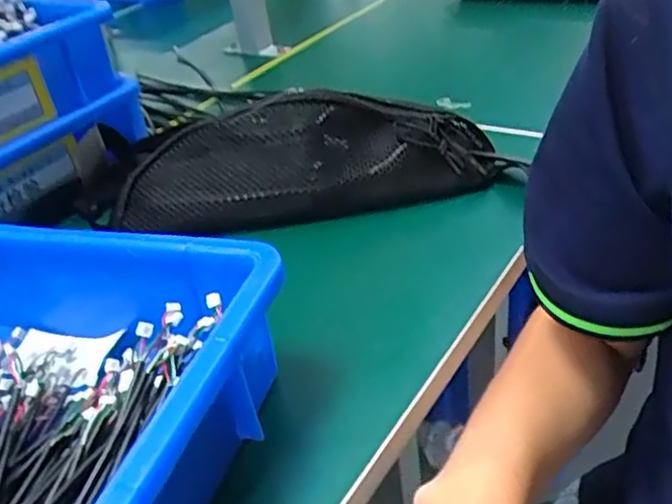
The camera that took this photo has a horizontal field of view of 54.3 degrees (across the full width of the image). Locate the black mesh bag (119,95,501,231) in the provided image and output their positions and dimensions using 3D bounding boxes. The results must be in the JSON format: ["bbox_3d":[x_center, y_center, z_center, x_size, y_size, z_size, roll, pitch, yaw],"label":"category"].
[{"bbox_3d":[-0.024,-0.064,0.483,0.286,0.082,0.058,-6,31,0],"label":"black mesh bag"}]

